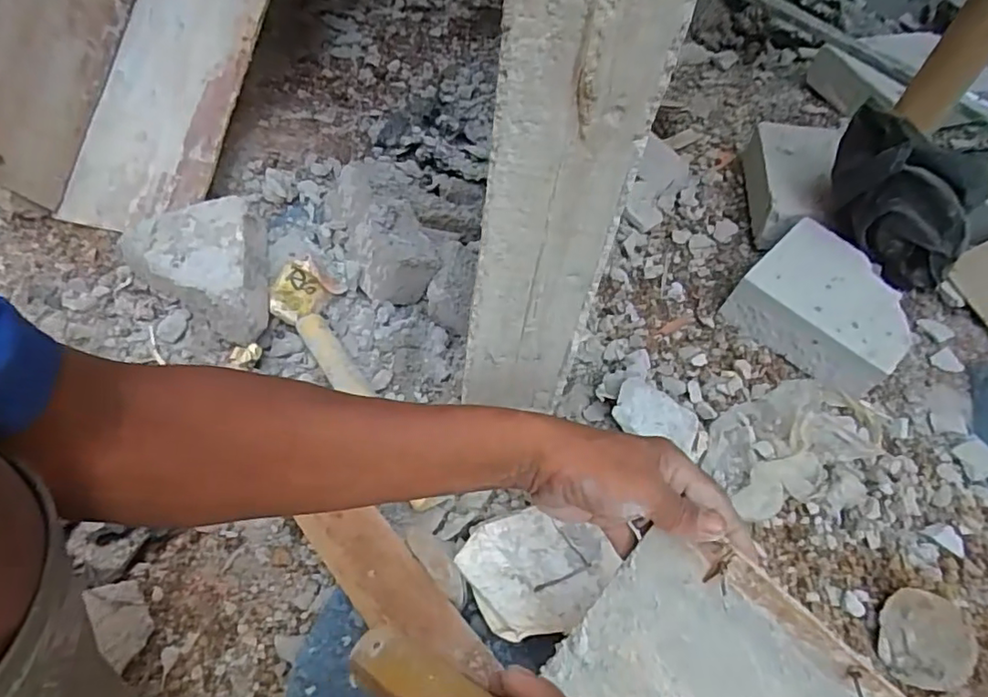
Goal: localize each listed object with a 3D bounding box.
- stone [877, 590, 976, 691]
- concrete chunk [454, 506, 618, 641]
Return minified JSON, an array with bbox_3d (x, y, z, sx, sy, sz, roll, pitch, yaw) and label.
[{"bbox_3d":[0.422,0.287,0.575,0.087,0.031,0.089,3,54,-5],"label":"stone"},{"bbox_3d":[0.043,0.204,0.560,0.137,0.027,0.118,-22,60,-22],"label":"concrete chunk"}]

